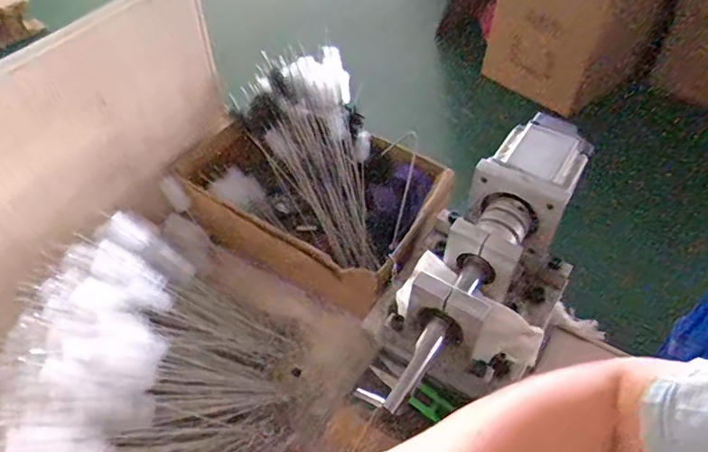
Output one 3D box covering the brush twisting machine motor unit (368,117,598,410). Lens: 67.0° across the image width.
[{"bbox_3d":[0.121,0.033,0.491,0.145,0.116,0.310,28,52,22],"label":"brush twisting machine motor unit"}]

